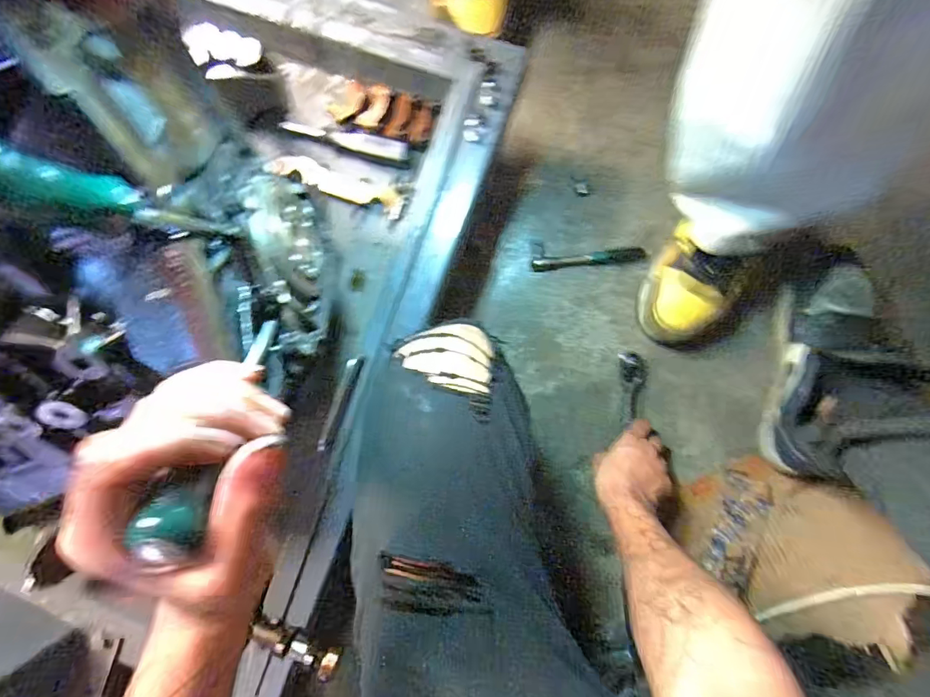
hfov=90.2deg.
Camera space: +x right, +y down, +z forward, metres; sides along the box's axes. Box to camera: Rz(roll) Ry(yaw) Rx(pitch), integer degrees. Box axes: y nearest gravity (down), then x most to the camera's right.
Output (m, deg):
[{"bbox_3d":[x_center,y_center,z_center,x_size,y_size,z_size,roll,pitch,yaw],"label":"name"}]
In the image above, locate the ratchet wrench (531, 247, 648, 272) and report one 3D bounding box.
[{"bbox_3d":[0.161,-0.117,0.606,0.144,0.021,0.017,-5,92,7],"label":"ratchet wrench"}]

